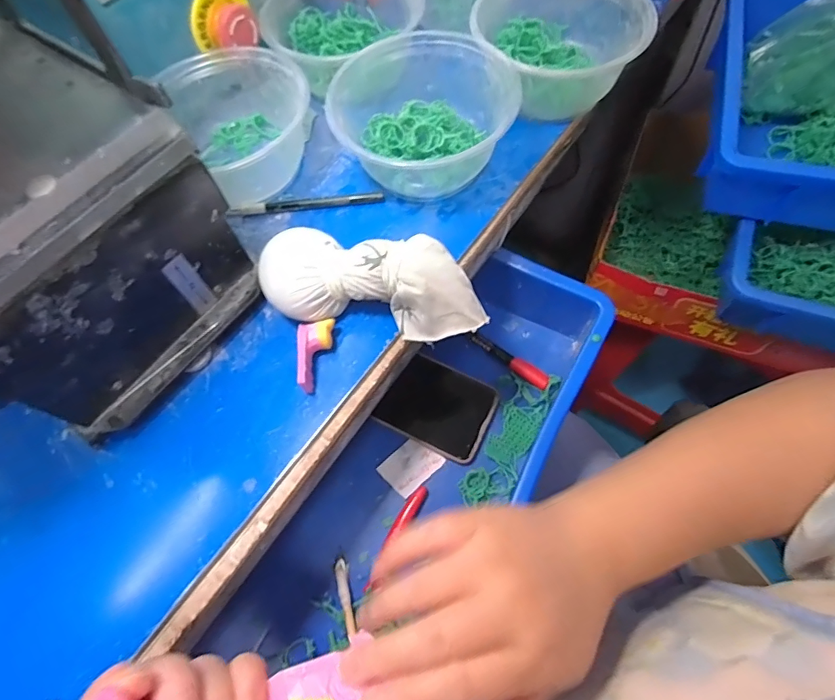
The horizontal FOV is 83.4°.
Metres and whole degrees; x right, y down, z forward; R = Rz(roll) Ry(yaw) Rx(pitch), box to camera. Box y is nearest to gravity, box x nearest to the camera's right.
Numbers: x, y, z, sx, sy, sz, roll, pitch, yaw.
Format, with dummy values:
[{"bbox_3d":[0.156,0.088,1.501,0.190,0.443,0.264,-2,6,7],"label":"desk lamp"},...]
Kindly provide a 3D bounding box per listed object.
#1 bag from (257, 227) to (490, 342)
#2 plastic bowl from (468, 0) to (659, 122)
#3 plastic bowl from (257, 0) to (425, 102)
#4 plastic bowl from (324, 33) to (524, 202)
[{"bbox_3d":[-0.029,-0.043,0.311,0.145,0.048,0.055,5,66,5],"label":"bag"},{"bbox_3d":[0.117,-0.253,0.385,0.133,0.063,0.126,23,68,13],"label":"plastic bowl"},{"bbox_3d":[-0.063,-0.276,0.402,0.131,0.049,0.133,-1,64,3],"label":"plastic bowl"},{"bbox_3d":[0.000,-0.177,0.357,0.133,0.063,0.122,-1,64,3],"label":"plastic bowl"}]

